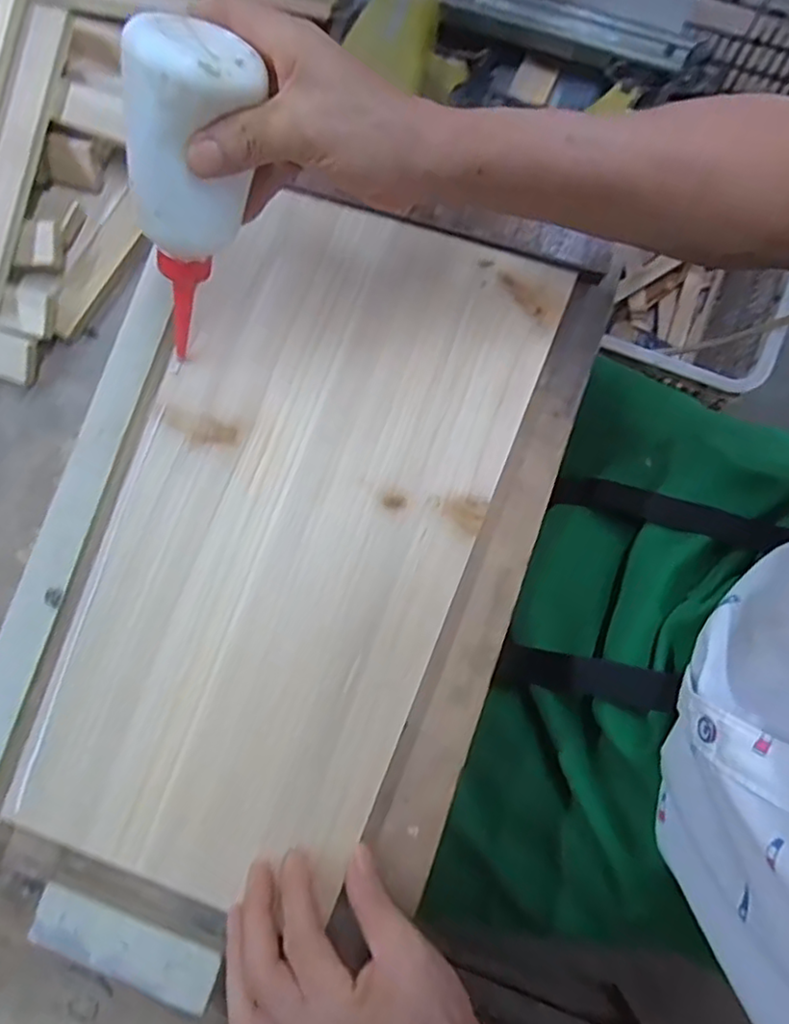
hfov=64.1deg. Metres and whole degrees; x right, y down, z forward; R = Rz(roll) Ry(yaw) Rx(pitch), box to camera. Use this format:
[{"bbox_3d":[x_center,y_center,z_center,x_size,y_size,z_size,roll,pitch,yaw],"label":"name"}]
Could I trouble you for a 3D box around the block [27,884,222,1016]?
[{"bbox_3d":[-0.145,0.235,0.341,0.103,0.015,0.029,19,80,5],"label":"block"}]

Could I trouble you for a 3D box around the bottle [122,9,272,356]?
[{"bbox_3d":[-0.107,-0.157,0.336,0.048,0.162,0.057,30,54,6],"label":"bottle"}]

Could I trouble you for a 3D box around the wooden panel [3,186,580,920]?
[{"bbox_3d":[-0.061,0.004,0.385,0.215,0.016,0.417,21,81,5],"label":"wooden panel"}]

